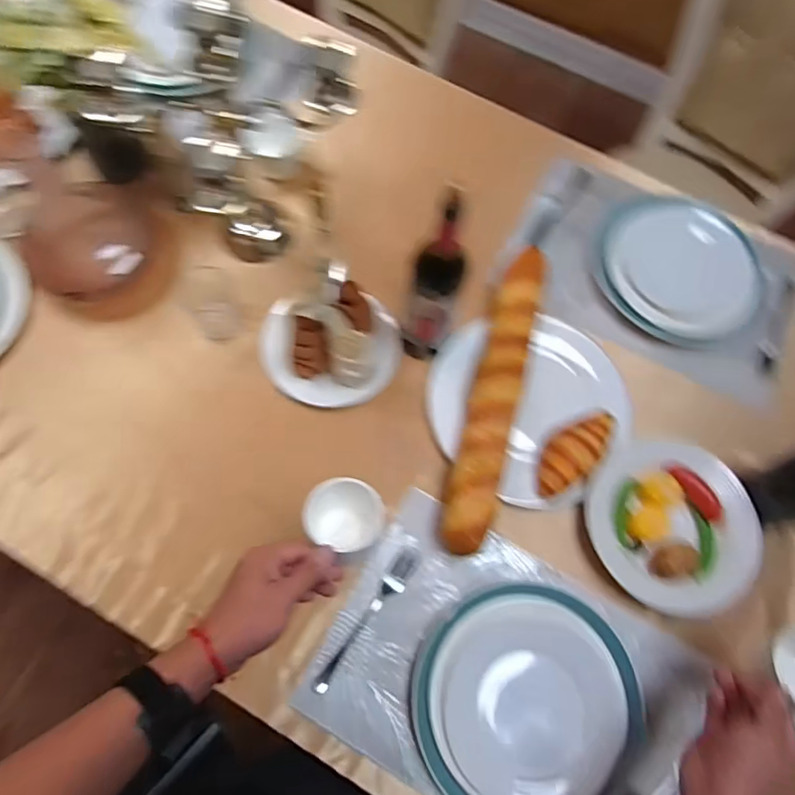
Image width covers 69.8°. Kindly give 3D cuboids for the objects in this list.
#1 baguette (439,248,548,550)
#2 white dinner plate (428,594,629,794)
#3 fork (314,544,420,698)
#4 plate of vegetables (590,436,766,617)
[{"bbox_3d":[0.136,-0.016,0.790,0.074,0.064,0.460,15,73,4],"label":"baguette"},{"bbox_3d":[0.155,0.367,0.687,0.223,0.040,0.230,1,70,-3],"label":"white dinner plate"},{"bbox_3d":[-0.035,0.281,0.721,0.029,0.012,0.202,33,72,9],"label":"fork"},{"bbox_3d":[0.376,0.172,0.767,0.214,0.052,0.230,1,70,-3],"label":"plate of vegetables"}]

